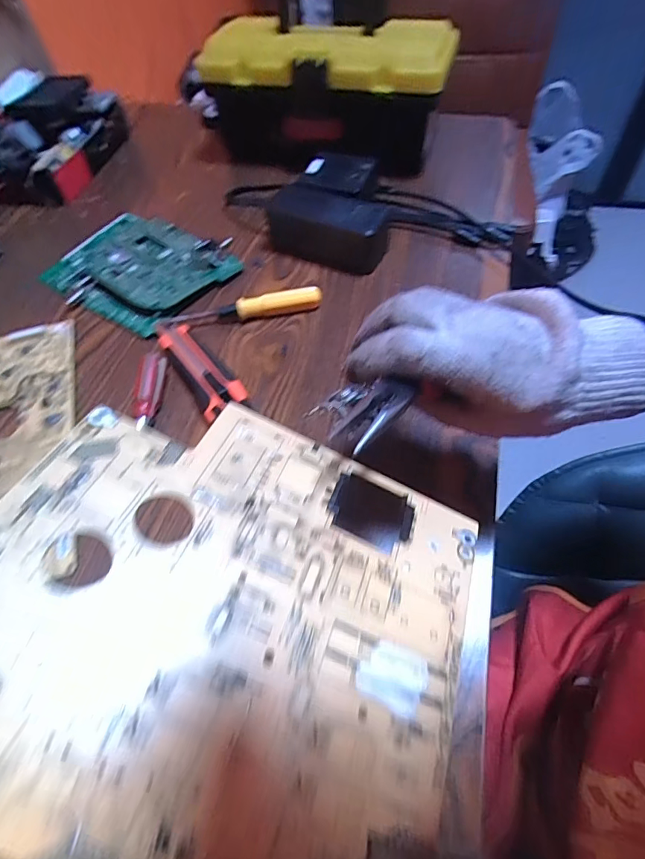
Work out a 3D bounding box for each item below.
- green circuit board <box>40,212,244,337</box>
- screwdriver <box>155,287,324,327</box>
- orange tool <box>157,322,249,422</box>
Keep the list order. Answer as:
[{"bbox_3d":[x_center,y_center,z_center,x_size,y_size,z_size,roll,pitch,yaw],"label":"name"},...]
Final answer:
[{"bbox_3d":[-0.208,-0.187,0.515,0.199,0.022,0.146,29,64,20],"label":"green circuit board"},{"bbox_3d":[-0.084,-0.122,0.464,0.165,0.022,0.017,-9,58,-2],"label":"screwdriver"},{"bbox_3d":[-0.116,-0.061,0.426,0.039,0.018,0.133,-30,61,-15],"label":"orange tool"}]

